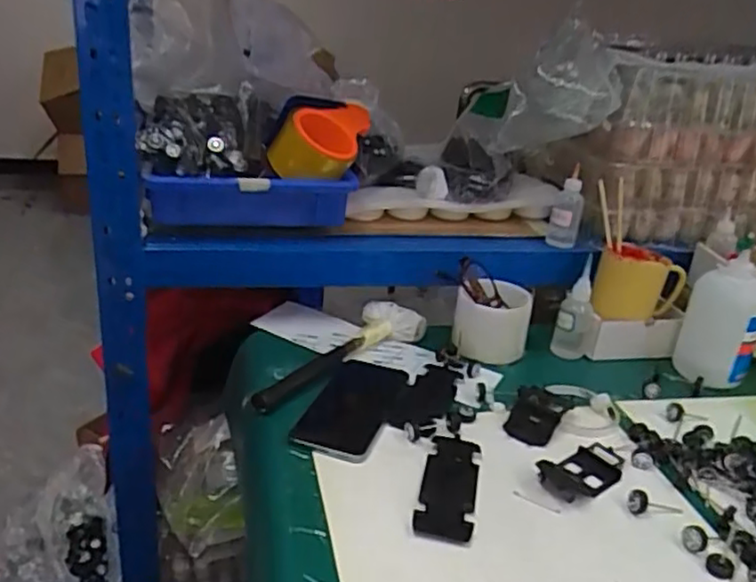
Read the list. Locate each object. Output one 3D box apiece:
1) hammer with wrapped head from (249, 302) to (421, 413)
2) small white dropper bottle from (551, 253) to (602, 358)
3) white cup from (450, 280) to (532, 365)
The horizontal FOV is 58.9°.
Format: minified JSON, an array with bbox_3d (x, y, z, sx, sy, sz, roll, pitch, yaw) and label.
[{"bbox_3d":[-0.037,0.071,0.738,0.072,0.033,0.236,17,27,27],"label":"hammer with wrapped head"},{"bbox_3d":[0.249,0.025,0.825,0.048,0.112,0.049,13,25,19],"label":"small white dropper bottle"},{"bbox_3d":[0.139,0.031,0.808,0.085,0.074,0.092,4,24,-2],"label":"white cup"}]

